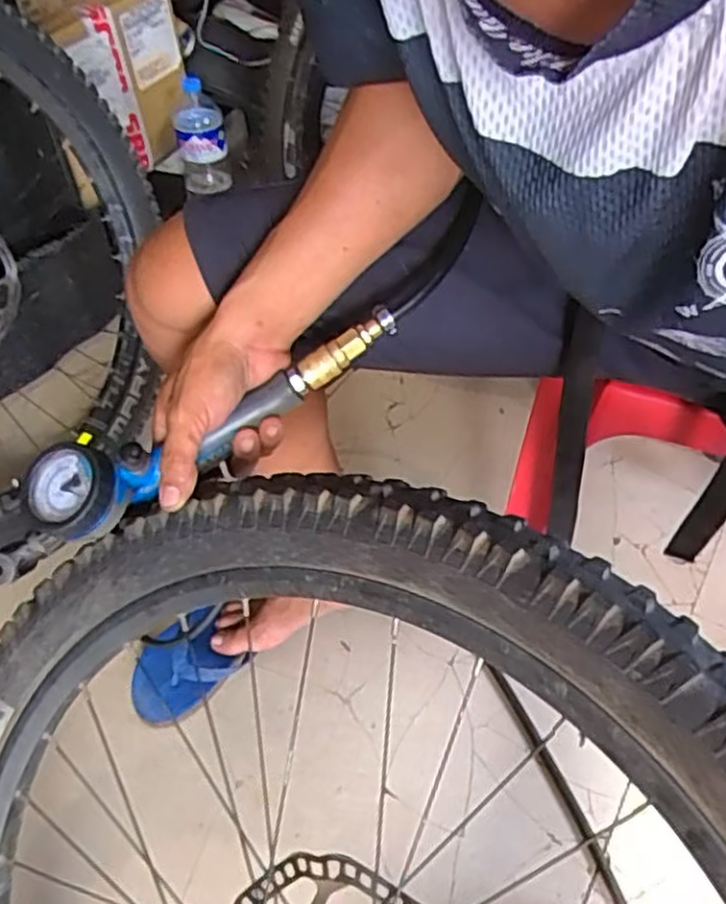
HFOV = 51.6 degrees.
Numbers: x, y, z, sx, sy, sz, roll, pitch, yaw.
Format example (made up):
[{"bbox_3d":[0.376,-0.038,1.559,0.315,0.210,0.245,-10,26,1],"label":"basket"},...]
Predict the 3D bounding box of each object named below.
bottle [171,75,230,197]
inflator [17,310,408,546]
[{"bbox_3d":[-0.287,-0.547,1.339,0.088,0.192,0.090,-11,49,-8],"label":"bottle"},{"bbox_3d":[-0.096,-0.019,0.509,0.267,0.047,0.056,-28,51,-4],"label":"inflator"}]

